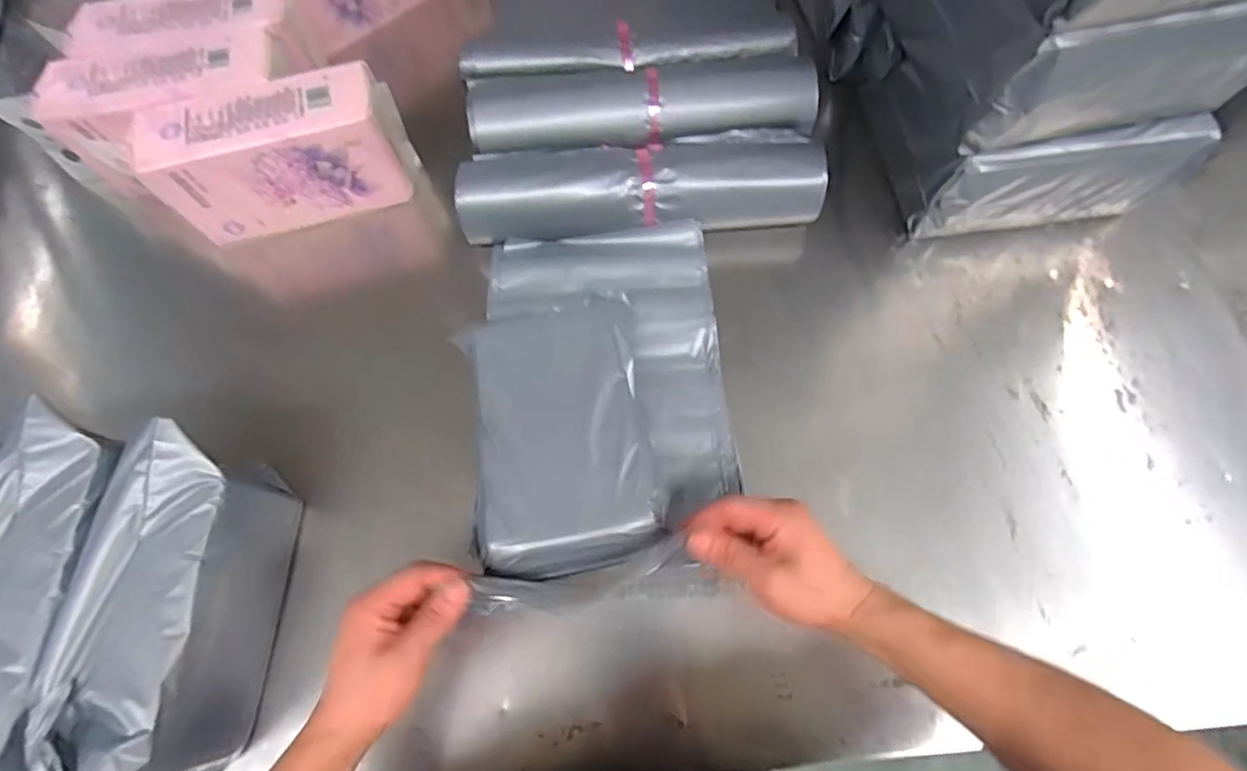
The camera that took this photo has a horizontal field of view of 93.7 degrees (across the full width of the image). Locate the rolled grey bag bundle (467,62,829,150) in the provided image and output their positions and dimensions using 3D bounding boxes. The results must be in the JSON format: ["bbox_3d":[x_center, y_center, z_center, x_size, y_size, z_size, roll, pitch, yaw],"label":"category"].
[{"bbox_3d":[0.026,-0.327,0.707,0.413,0.060,0.108,-7,69,-3],"label":"rolled grey bag bundle"}]

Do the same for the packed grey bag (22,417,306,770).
[{"bbox_3d":[-0.352,0.171,0.471,0.105,0.142,0.247,3,69,1],"label":"packed grey bag"}]

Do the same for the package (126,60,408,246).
[{"bbox_3d":[-0.380,-0.258,0.657,0.240,0.125,0.098,-14,69,-6],"label":"package"}]

